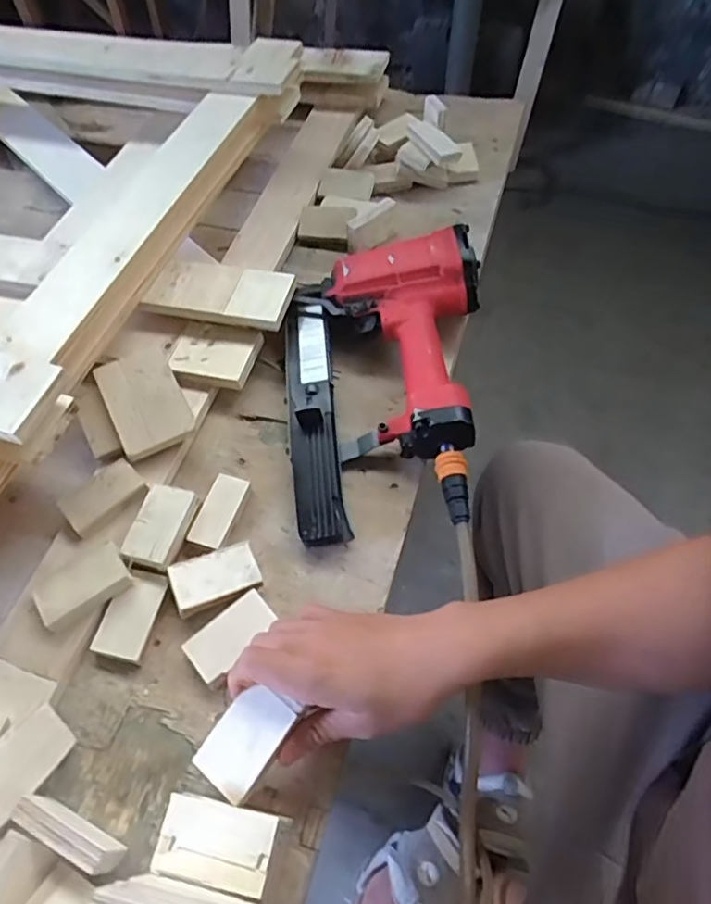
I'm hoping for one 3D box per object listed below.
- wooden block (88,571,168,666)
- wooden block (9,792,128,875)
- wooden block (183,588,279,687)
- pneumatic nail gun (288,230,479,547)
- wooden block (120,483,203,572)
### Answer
[{"bbox_3d":[-0.184,0.136,0.490,0.041,0.019,0.071,11,58,8],"label":"wooden block"},{"bbox_3d":[-0.194,0.261,0.401,0.073,0.045,0.017,23,61,15],"label":"wooden block"},{"bbox_3d":[-0.099,0.149,0.479,0.071,0.022,0.038,-39,64,-21],"label":"wooden block"},{"bbox_3d":[0.031,-0.073,0.579,0.200,0.082,0.324,-3,57,0],"label":"pneumatic nail gun"},{"bbox_3d":[-0.170,0.065,0.517,0.046,0.018,0.073,11,58,9],"label":"wooden block"}]

